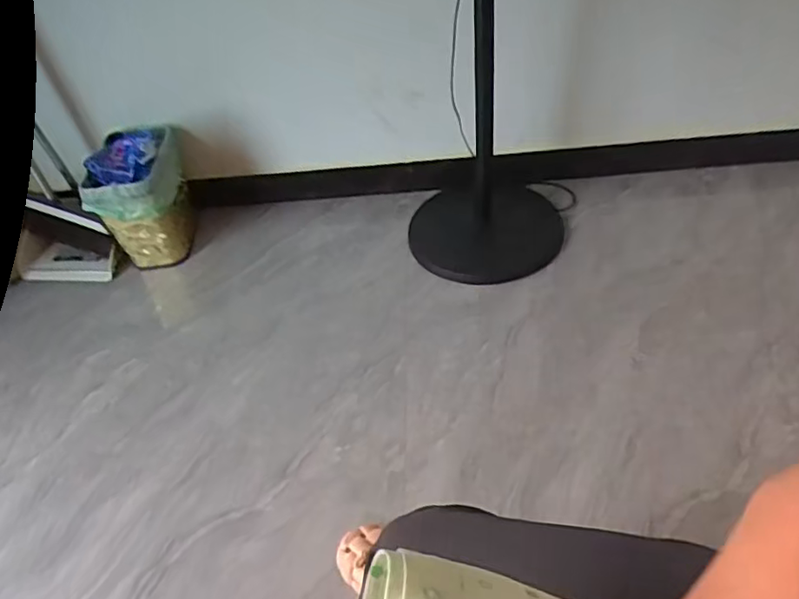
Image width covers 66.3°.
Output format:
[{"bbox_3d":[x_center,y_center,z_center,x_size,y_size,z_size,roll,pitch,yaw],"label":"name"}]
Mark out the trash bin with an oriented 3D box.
[{"bbox_3d":[-0.589,-0.231,1.420,0.178,0.318,0.222,-13,45,-5],"label":"trash bin"}]

